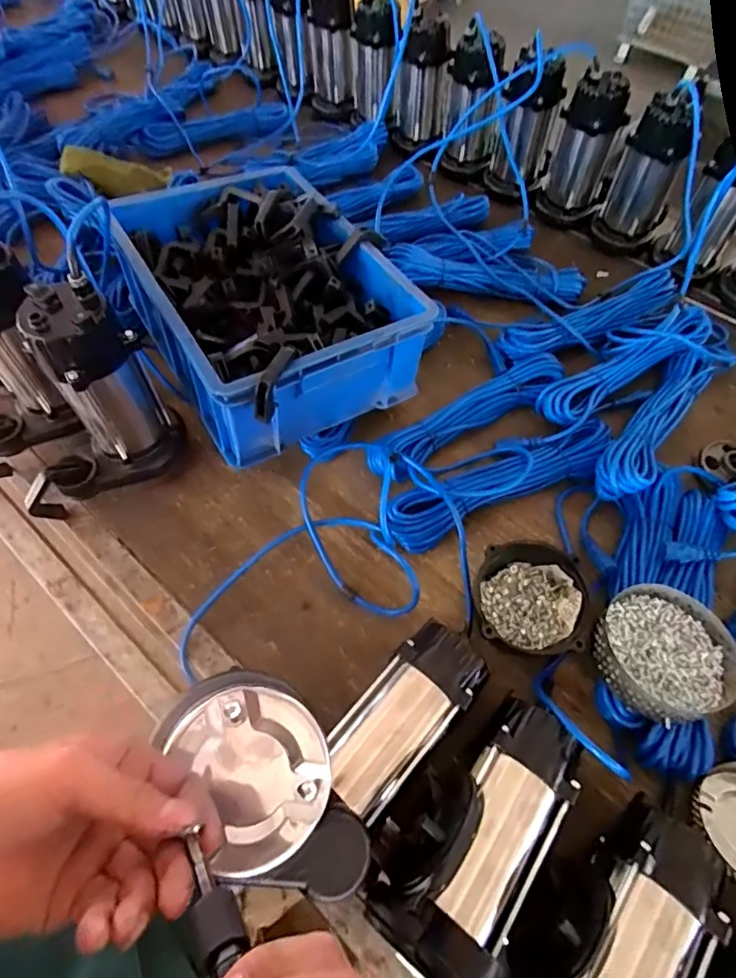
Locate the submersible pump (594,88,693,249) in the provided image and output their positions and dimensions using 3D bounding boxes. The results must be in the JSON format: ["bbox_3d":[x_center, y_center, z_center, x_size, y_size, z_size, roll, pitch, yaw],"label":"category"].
[{"bbox_3d":[0.504,-0.575,0.939,0.115,0.216,0.106,30,62,16],"label":"submersible pump"}]

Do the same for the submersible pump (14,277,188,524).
[{"bbox_3d":[-0.342,-0.082,0.617,0.206,0.271,0.091,-23,62,-15],"label":"submersible pump"}]

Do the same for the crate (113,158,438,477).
[{"bbox_3d":[-0.139,-0.261,0.729,0.303,0.146,0.418,-30,64,-18],"label":"crate"}]

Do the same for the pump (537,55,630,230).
[{"bbox_3d":[0.401,-0.632,0.968,0.120,0.213,0.111,21,60,11],"label":"pump"}]

